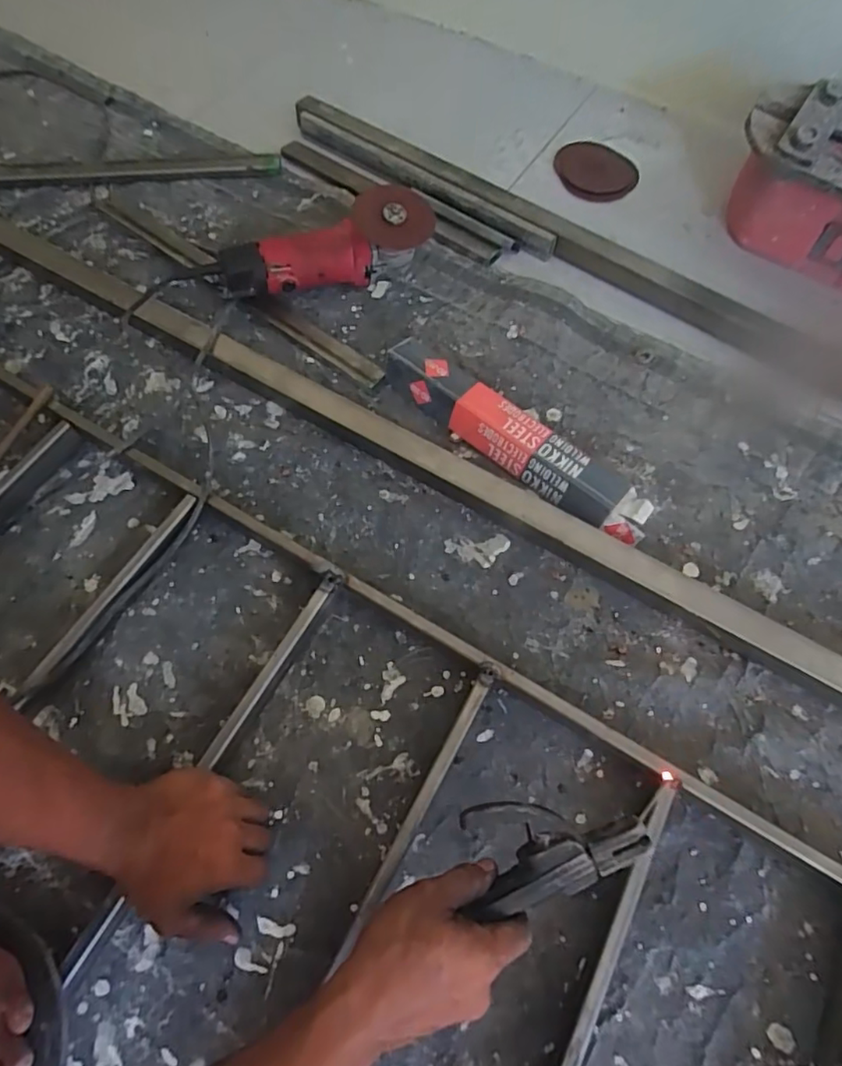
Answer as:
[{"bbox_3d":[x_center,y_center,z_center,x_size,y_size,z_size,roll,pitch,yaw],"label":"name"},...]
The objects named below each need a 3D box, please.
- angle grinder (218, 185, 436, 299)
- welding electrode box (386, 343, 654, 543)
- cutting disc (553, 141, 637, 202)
[{"bbox_3d":[-0.120,-0.363,0.741,0.273,0.083,0.096,-23,68,-10],"label":"angle grinder"},{"bbox_3d":[0.101,-0.104,0.644,0.338,0.048,0.064,40,71,16],"label":"welding electrode box"},{"bbox_3d":[0.263,-0.552,0.875,0.119,0.012,0.129,3,66,1],"label":"cutting disc"}]

